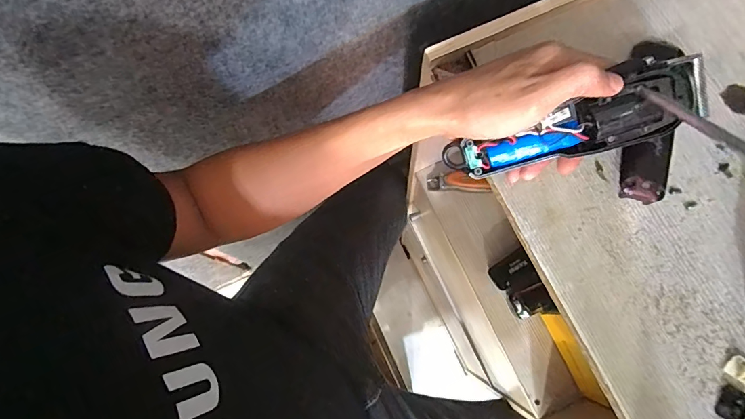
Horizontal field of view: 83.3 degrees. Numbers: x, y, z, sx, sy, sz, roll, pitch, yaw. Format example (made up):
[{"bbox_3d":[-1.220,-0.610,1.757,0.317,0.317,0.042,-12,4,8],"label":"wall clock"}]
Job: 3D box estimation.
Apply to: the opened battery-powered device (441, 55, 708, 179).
[{"bbox_3d":[0.142,-0.060,0.307,0.177,0.029,0.048,-19,73,19],"label":"opened battery-powered device"}]

